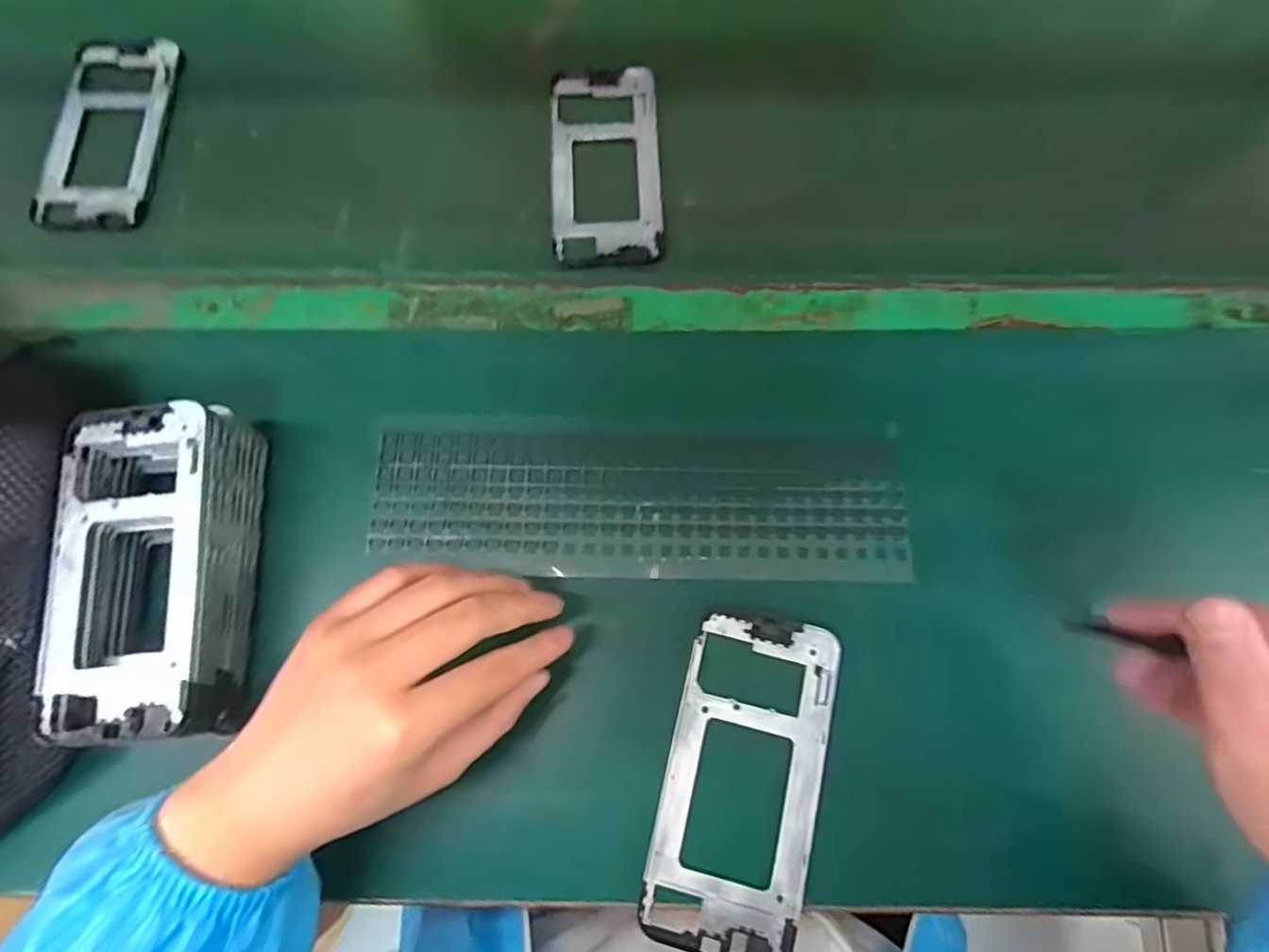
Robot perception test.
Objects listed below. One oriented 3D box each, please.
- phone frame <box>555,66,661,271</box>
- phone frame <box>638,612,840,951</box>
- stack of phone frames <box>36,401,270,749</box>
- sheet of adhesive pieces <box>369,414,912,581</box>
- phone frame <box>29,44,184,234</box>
[{"bbox_3d":[-0.020,-0.219,0.407,0.075,0.013,0.155,-2,73,-1],"label":"phone frame"},{"bbox_3d":[0.055,0.152,0.292,0.076,0.005,0.159,14,74,4],"label":"phone frame"},{"bbox_3d":[-0.245,0.048,0.297,0.076,0.049,0.159,-6,73,-2],"label":"stack of phone frames"},{"bbox_3d":[0.003,0.013,0.336,0.300,0.005,0.090,2,73,1],"label":"sheet of adhesive pieces"},{"bbox_3d":[-0.372,-0.246,0.409,0.079,0.011,0.157,-1,73,0],"label":"phone frame"}]

